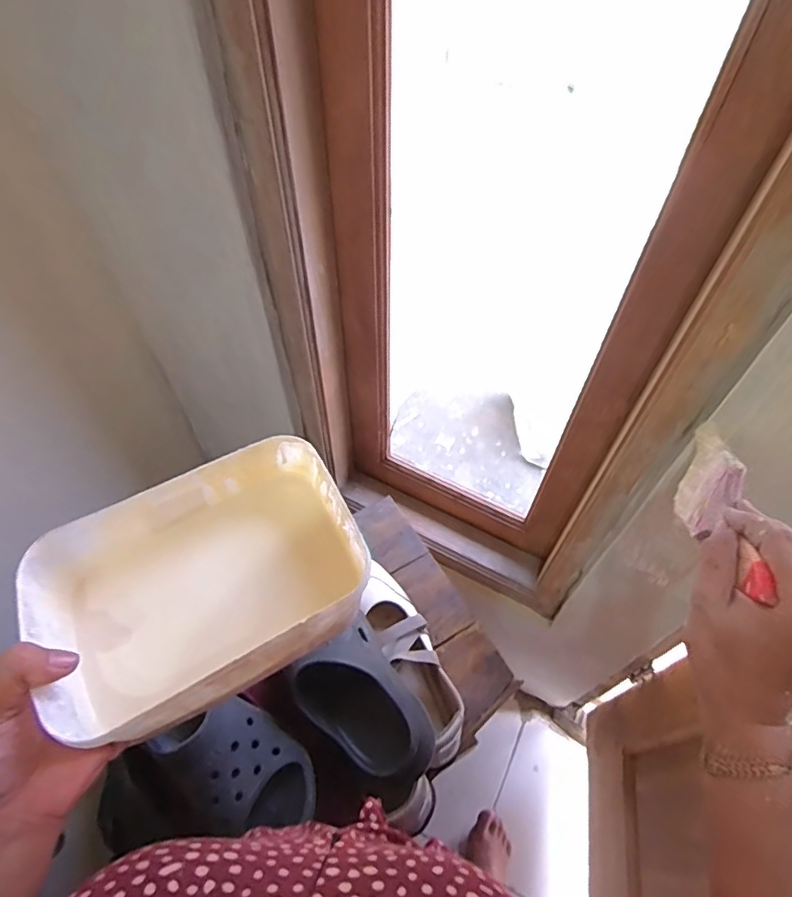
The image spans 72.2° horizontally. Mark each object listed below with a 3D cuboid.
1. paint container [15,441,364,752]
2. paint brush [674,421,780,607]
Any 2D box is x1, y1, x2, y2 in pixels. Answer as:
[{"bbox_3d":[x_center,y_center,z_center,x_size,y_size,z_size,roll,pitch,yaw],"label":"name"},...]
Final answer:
[{"bbox_3d":[-0.123,0.084,0.361,0.201,0.073,0.146,-35,66,-17],"label":"paint container"},{"bbox_3d":[0.234,0.050,0.386,0.015,0.072,0.182,15,27,9],"label":"paint brush"}]

